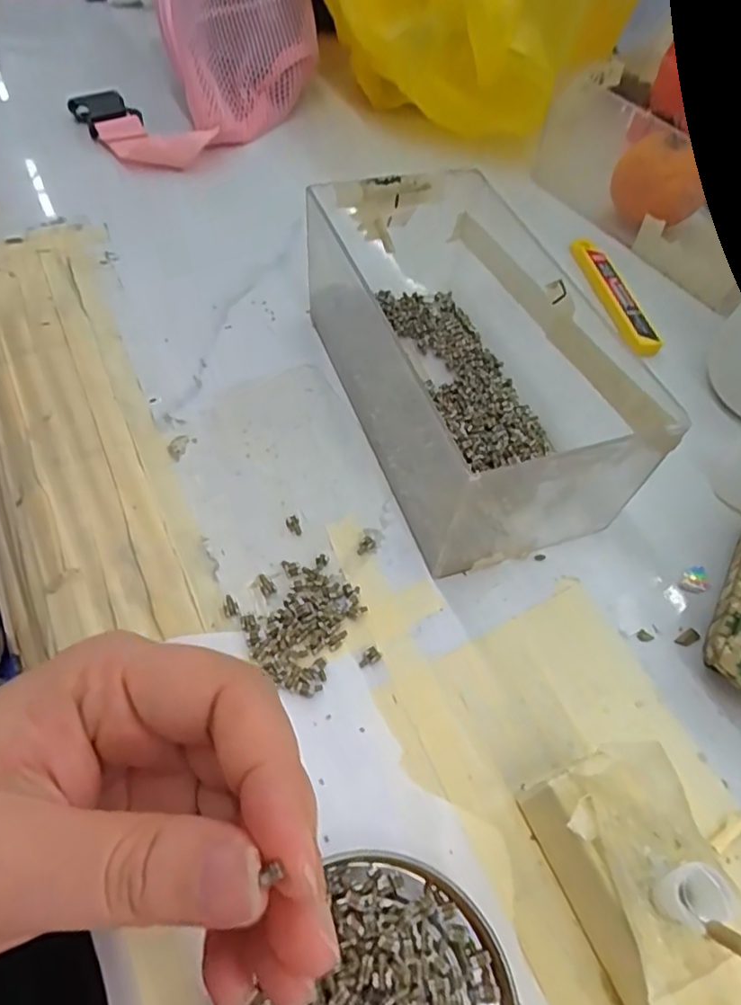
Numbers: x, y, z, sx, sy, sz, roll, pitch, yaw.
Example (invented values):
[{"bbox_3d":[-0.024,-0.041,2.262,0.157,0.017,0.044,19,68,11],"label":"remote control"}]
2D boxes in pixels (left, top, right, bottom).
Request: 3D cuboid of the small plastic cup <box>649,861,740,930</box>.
[{"bbox_3d":[0.083,0.101,0.160,0.015,0.018,0.013,-2,55,-9],"label":"small plastic cup"}]

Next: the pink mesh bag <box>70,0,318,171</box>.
[{"bbox_3d":[-0.120,-0.364,0.465,0.151,0.077,0.300,2,55,-4],"label":"pink mesh bag"}]

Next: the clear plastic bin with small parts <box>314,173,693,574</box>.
[{"bbox_3d":[0.040,-0.067,0.283,0.089,0.068,0.179,-13,57,-15],"label":"clear plastic bin with small parts"}]

